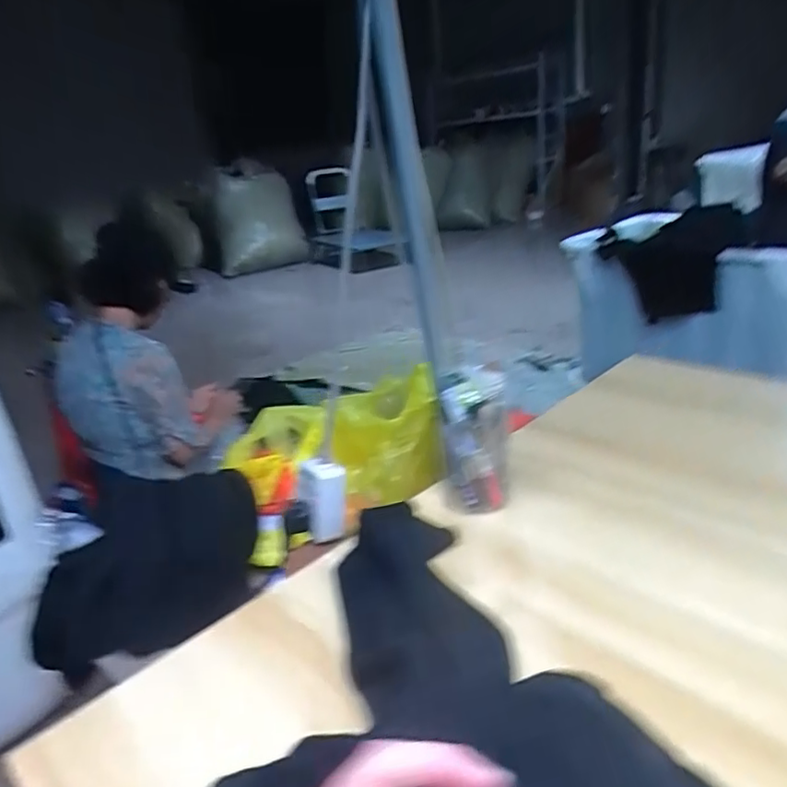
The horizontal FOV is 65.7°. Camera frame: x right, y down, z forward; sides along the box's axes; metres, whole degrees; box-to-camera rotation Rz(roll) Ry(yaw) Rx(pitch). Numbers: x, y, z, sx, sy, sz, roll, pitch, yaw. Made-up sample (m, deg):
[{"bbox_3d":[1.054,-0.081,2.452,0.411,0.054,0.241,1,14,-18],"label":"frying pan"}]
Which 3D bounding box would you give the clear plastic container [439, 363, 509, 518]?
[{"bbox_3d":[0.090,0.053,0.686,0.073,0.148,0.069,0,24,8],"label":"clear plastic container"}]

